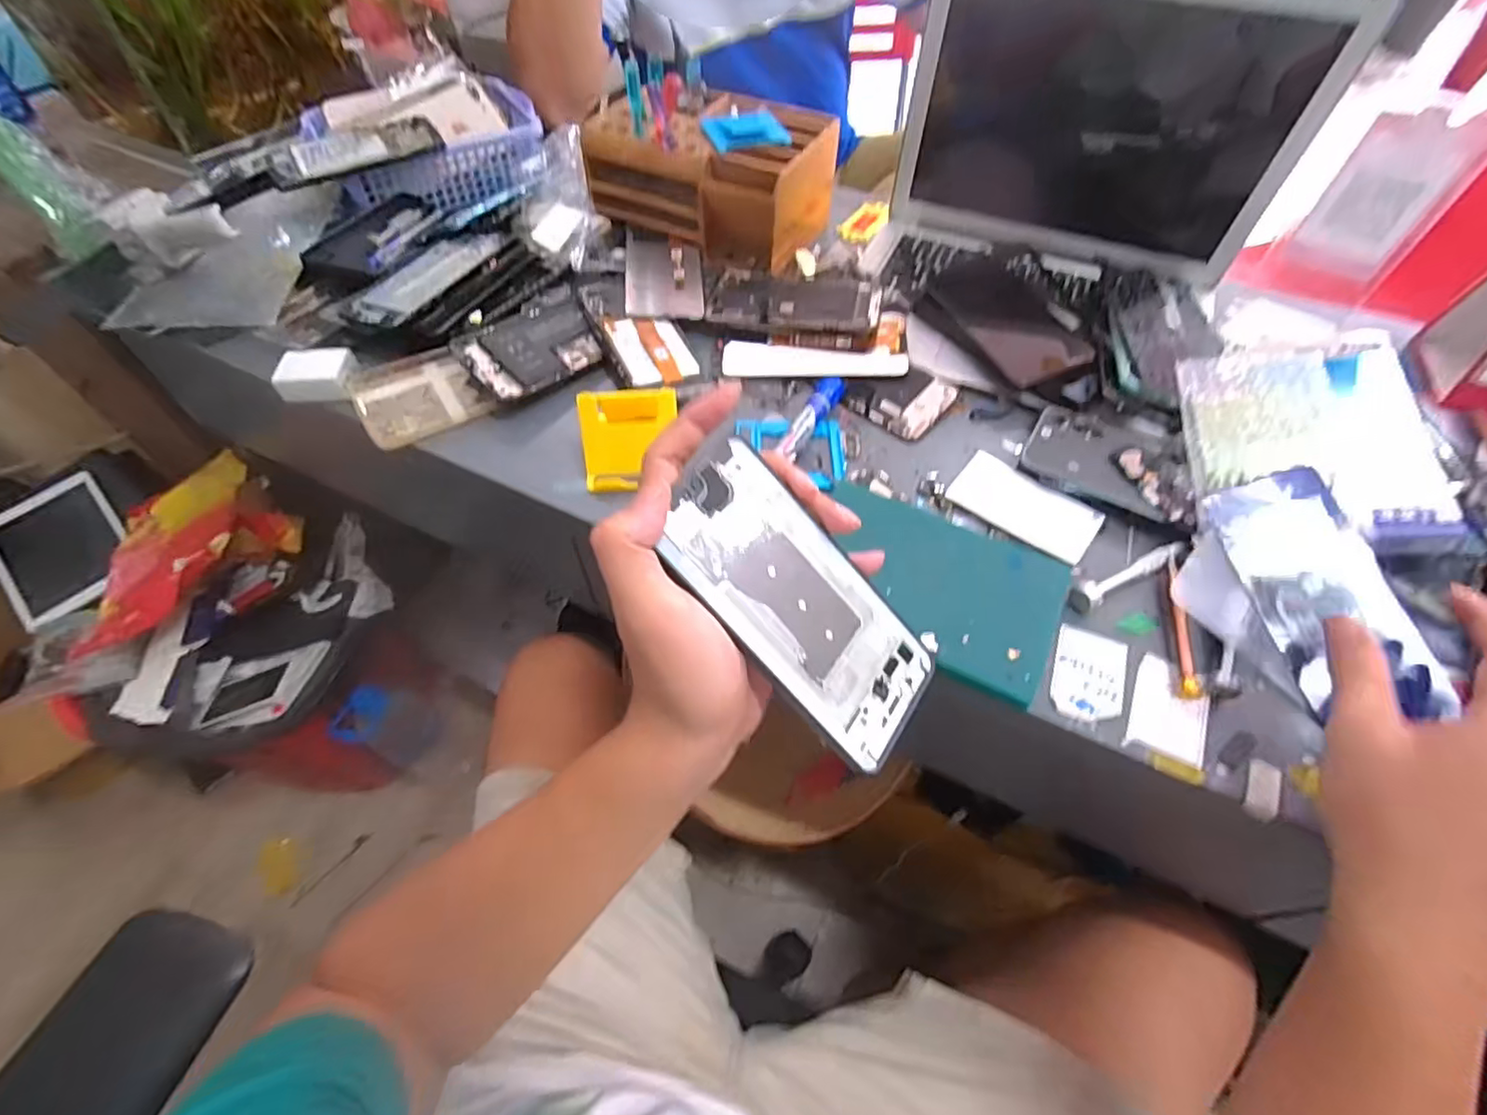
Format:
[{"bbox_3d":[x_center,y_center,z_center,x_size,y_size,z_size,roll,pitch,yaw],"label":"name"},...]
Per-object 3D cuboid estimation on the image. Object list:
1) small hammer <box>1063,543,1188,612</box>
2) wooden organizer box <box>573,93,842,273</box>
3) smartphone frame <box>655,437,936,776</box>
[{"bbox_3d":[0.254,0.012,0.415,0.085,0.021,0.017,-21,58,-15],"label":"small hammer"},{"bbox_3d":[-0.031,-0.382,0.631,0.214,0.104,0.138,20,57,13],"label":"wooden organizer box"},{"bbox_3d":[0.029,0.022,0.297,0.153,0.004,0.079,48,58,-10],"label":"smartphone frame"}]

